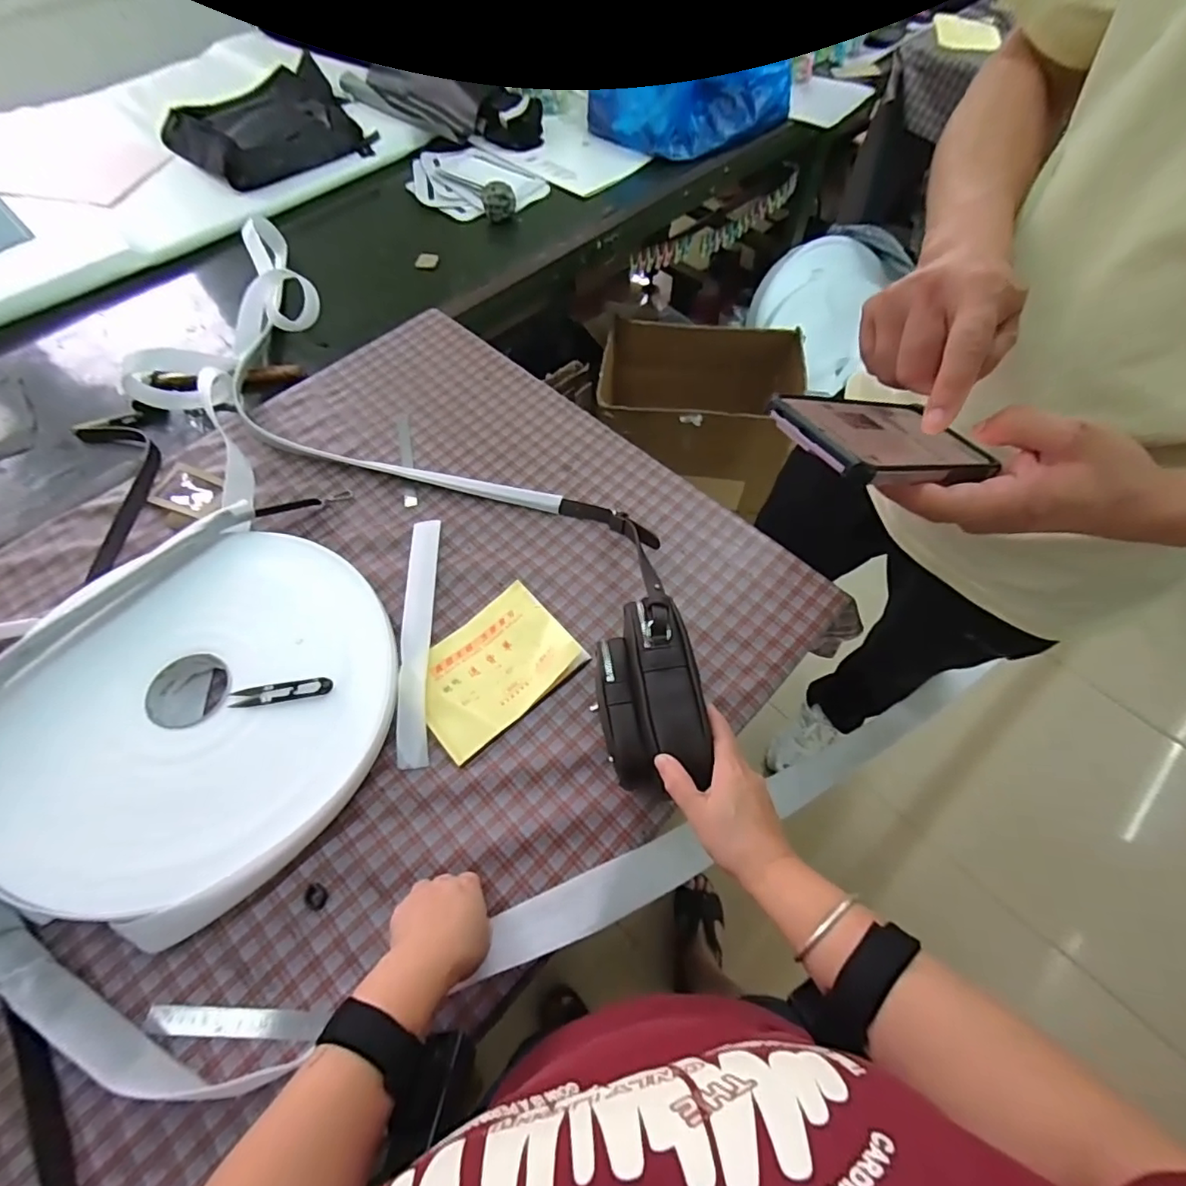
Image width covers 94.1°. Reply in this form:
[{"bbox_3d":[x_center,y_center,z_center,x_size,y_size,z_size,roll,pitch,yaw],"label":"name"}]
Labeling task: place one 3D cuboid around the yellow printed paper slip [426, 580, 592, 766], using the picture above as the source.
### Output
[{"bbox_3d":[-0.110,0.078,0.600,0.171,0.024,0.128,-36,66,-17],"label":"yellow printed paper slip"}]

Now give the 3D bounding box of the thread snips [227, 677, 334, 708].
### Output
[{"bbox_3d":[-0.313,0.100,0.557,0.095,0.009,0.022,-9,61,-3],"label":"thread snips"}]

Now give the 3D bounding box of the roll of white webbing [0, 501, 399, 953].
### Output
[{"bbox_3d":[-0.403,0.114,0.553,0.365,0.068,0.388,-1,61,1],"label":"roll of white webbing"}]

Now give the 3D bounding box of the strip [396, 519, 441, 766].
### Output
[{"bbox_3d":[-0.195,0.042,0.620,0.034,0.018,0.296,-6,61,-2],"label":"strip"}]

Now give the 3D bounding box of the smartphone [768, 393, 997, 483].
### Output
[{"bbox_3d":[0.181,-0.094,0.339,0.157,0.016,0.079,-10,52,-30],"label":"smartphone"}]

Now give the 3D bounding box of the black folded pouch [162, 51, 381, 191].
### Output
[{"bbox_3d":[-0.735,-1.064,1.262,0.381,0.049,0.471,-37,66,-18],"label":"black folded pouch"}]

